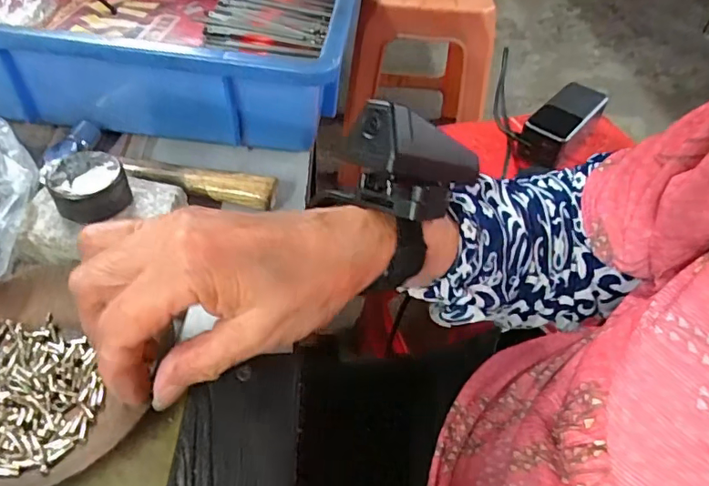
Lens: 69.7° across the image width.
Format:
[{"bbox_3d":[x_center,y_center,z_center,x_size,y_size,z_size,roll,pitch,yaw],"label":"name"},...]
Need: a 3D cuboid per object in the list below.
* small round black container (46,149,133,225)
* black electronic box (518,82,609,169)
[{"bbox_3d":[-0.144,-0.028,0.277,0.036,0.028,0.032,-29,55,-28],"label":"small round black container"},{"bbox_3d":[0.250,-0.144,0.608,0.053,0.036,0.141,34,53,25],"label":"black electronic box"}]

